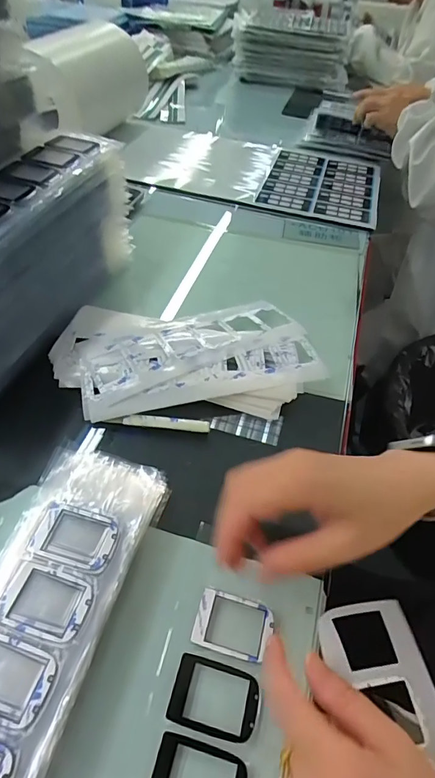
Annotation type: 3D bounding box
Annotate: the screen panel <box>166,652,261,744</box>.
[{"bbox_3d":[-0.001,0.184,0.260,0.051,0.004,0.036,14,48,7],"label":"screen panel"}]

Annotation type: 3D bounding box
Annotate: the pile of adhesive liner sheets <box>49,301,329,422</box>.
[{"bbox_3d":[-0.030,-0.038,0.445,0.256,0.019,0.153,-4,49,-8],"label":"pile of adhesive liner sheets"}]

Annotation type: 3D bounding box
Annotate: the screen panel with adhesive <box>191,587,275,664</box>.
[{"bbox_3d":[0.010,0.155,0.288,0.048,0.004,0.036,14,48,7],"label":"screen panel with adhesive"}]

